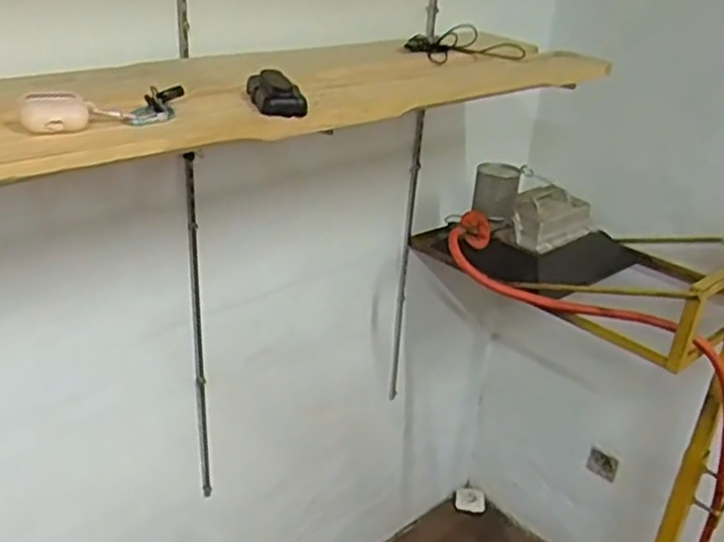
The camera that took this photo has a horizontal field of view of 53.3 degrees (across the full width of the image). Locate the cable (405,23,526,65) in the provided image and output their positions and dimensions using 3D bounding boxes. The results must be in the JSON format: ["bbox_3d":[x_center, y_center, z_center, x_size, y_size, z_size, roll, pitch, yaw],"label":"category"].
[{"bbox_3d":[0.154,-0.357,1.132,0.181,0.044,0.097,-2,27,-12],"label":"cable"}]

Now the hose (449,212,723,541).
[{"bbox_3d":[0.580,0.348,1.319,0.129,1.135,0.365,-46,18,-26],"label":"hose"}]

